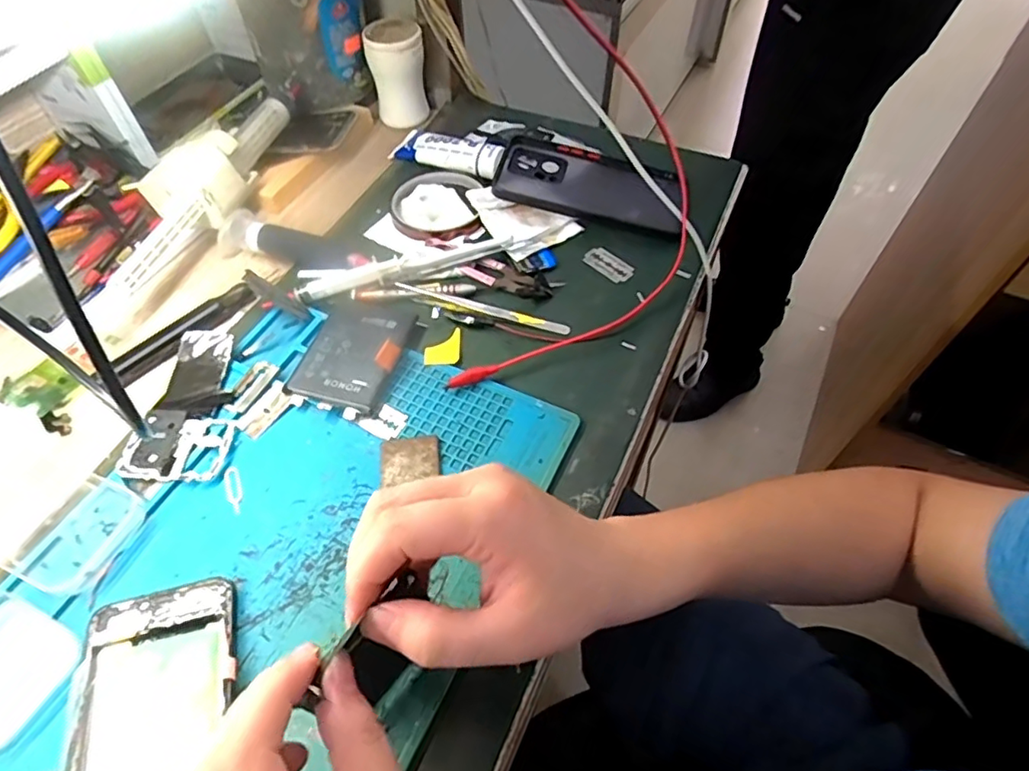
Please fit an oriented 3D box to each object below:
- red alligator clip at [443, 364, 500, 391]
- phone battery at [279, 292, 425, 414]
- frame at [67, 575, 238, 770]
[{"bbox_3d":[-0.030,-0.006,0.407,0.038,0.012,0.008,-18,56,-13],"label":"red alligator clip"},{"bbox_3d":[-0.113,-0.024,0.421,0.066,0.013,0.091,15,56,11],"label":"phone battery"},{"bbox_3d":[-0.171,0.174,0.277,0.074,0.005,0.158,-13,55,-9],"label":"frame"}]

